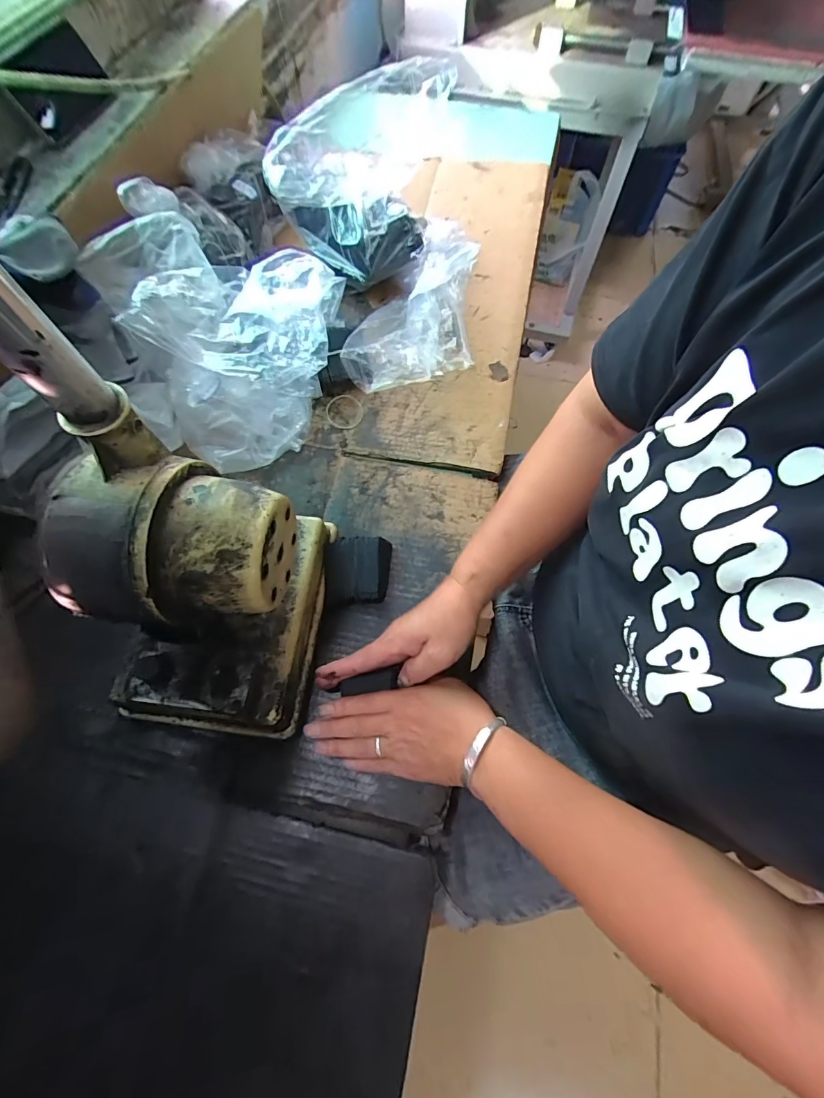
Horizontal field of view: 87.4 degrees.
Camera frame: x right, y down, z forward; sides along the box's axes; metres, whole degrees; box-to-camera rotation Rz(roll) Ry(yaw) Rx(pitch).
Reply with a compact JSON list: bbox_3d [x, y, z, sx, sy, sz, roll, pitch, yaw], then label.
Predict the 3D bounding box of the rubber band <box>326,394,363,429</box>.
[{"bbox_3d":[-0.090,-0.186,0.579,0.049,0.006,0.060,0,67,0],"label":"rubber band"}]

